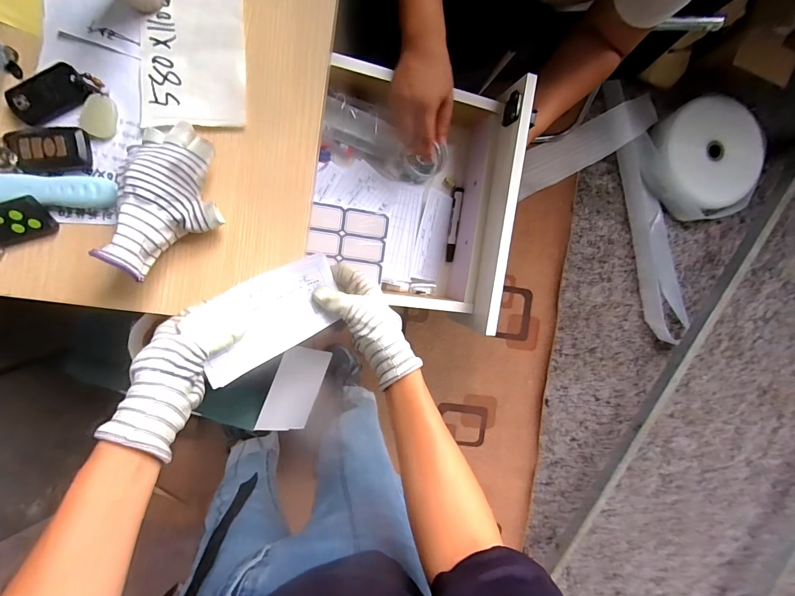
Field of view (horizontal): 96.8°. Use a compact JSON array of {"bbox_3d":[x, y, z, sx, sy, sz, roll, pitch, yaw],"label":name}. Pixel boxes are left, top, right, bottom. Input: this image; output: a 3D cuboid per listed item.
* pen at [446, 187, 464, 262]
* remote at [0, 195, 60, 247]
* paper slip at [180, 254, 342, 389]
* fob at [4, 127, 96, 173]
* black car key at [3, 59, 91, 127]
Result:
[{"bbox_3d":[0.100,-0.131,0.627,0.016,0.014,0.130,8,90,-7],"label":"pen"},{"bbox_3d":[-0.381,-0.074,0.349,0.061,0.015,0.040,-16,129,-7],"label":"remote"},{"bbox_3d":[-0.129,0.019,0.361,0.142,0.012,0.081,-28,108,-21],"label":"paper slip"},{"bbox_3d":[-0.346,-0.148,0.351,0.069,0.013,0.041,-5,93,-8],"label":"fob"},{"bbox_3d":[-0.346,-0.202,0.349,0.069,0.008,0.044,-39,97,-5],"label":"black car key"}]

